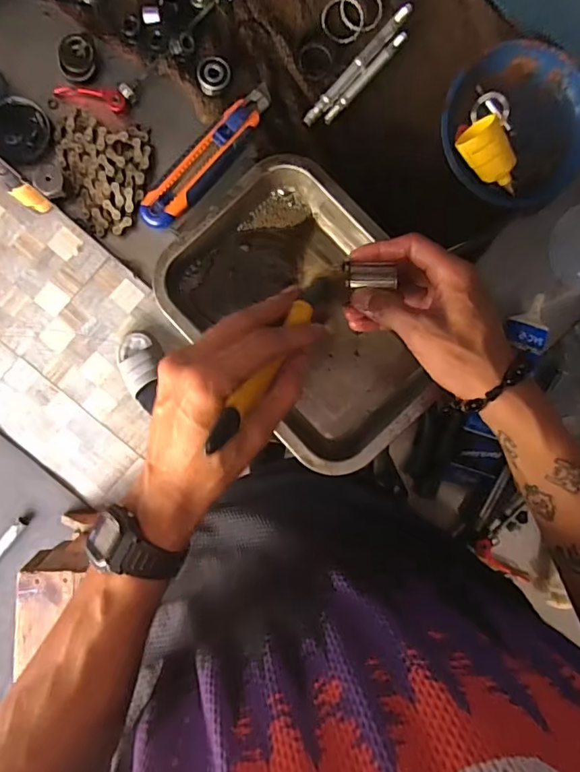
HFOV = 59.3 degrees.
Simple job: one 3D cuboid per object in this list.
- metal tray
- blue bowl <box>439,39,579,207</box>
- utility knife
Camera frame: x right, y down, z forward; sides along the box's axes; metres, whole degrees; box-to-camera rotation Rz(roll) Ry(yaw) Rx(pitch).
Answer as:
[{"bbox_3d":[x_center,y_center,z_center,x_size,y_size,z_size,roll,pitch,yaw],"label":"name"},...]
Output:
[{"bbox_3d":[0.016,-0.064,0.451,0.178,0.063,0.248,-42,95,-1],"label":"metal tray"},{"bbox_3d":[0.212,-0.243,0.472,0.136,0.032,0.136,-8,93,-4],"label":"blue bowl"},{"bbox_3d":[-0.073,-0.209,0.461,0.032,0.016,0.158,41,89,-5],"label":"utility knife"}]

